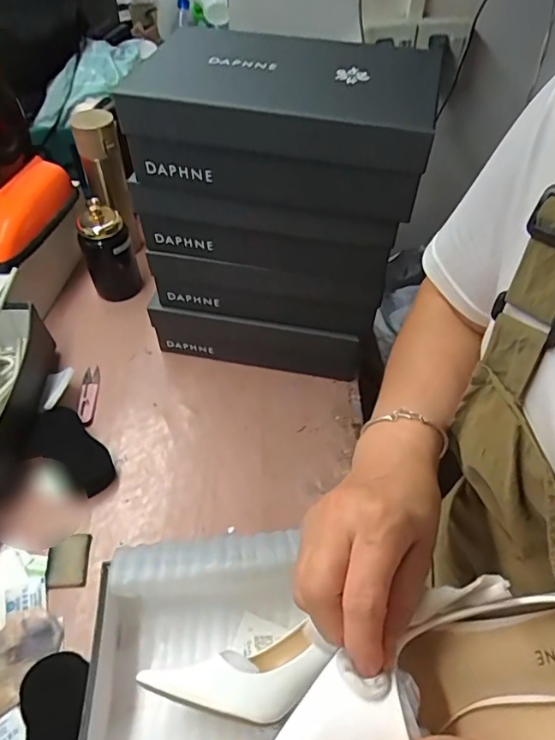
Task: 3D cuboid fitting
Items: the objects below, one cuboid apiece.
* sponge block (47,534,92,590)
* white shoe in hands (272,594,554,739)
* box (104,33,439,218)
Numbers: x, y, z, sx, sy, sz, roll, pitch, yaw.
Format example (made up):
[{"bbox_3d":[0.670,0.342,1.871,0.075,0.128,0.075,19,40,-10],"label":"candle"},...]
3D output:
[{"bbox_3d":[-0.245,0.224,0.594,0.047,0.010,0.059,-3,52,-4],"label":"sponge block"},{"bbox_3d":[0.108,0.164,0.263,0.239,0.066,0.067,1,50,-17],"label":"white shoe in hands"},{"bbox_3d":[0.010,-0.269,0.534,0.294,0.104,0.170,11,52,7],"label":"box"}]

